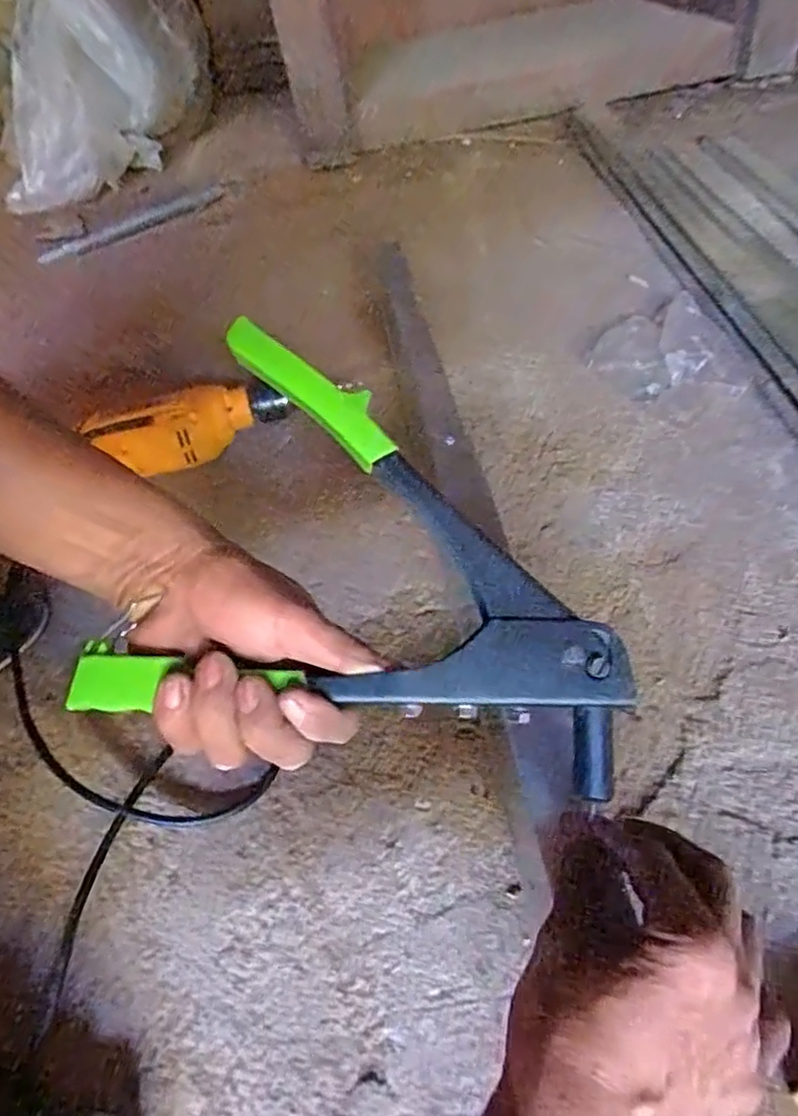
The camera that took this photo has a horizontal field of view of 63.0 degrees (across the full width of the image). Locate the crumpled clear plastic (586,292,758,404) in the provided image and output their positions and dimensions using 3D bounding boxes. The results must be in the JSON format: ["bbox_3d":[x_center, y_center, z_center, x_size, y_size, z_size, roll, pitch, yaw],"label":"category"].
[{"bbox_3d":[0.284,-0.221,0.707,0.137,0.030,0.161,-16,48,-2],"label":"crumpled clear plastic"}]

